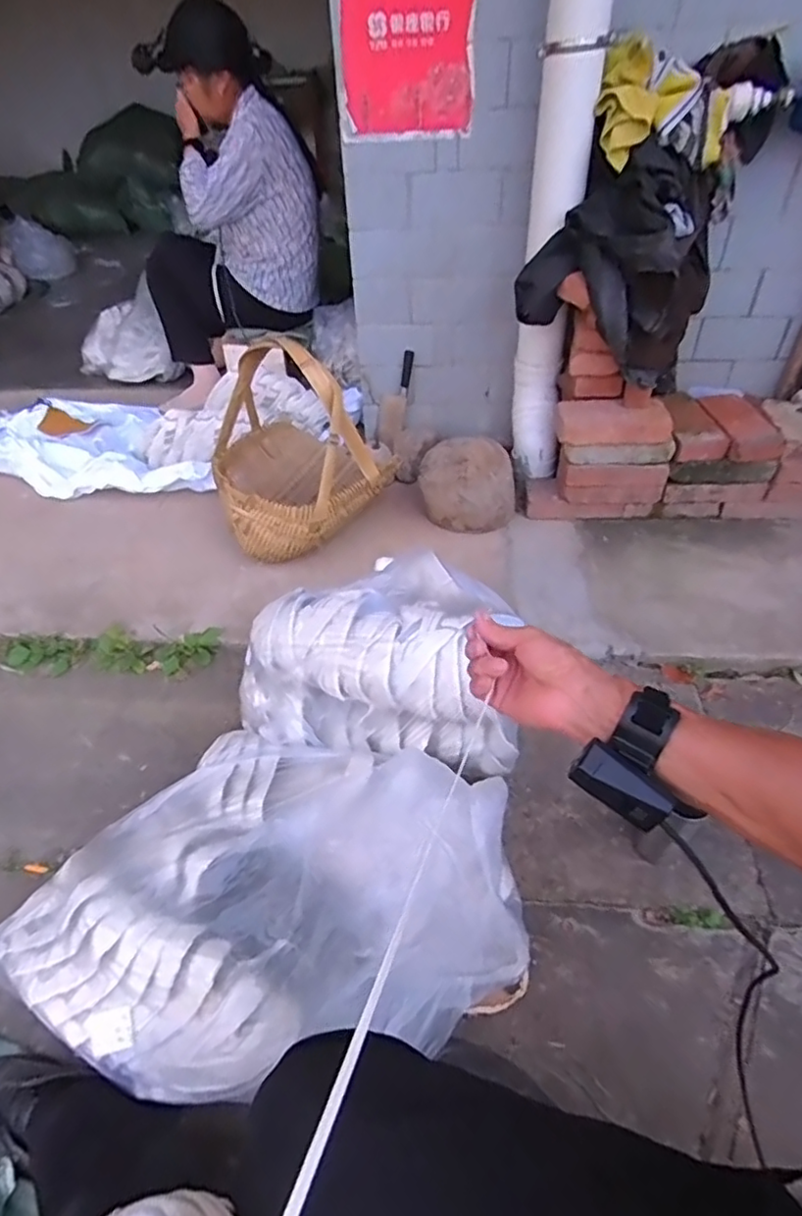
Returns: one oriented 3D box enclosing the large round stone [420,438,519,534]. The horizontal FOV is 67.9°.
[{"bbox_3d":[0.164,-0.302,1.475,0.230,0.183,0.216,2,44,4],"label":"large round stone"}]

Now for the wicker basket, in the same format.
[{"bbox_3d":[-0.234,-0.379,1.392,0.403,0.416,0.419,-16,43,-14],"label":"wicker basket"}]

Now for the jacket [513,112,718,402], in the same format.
[{"bbox_3d":[0.457,-0.720,1.285,0.357,0.388,0.264,21,47,25],"label":"jacket"}]

